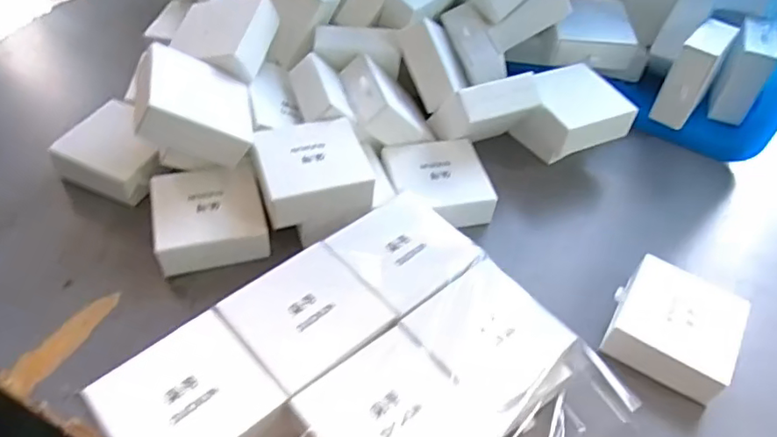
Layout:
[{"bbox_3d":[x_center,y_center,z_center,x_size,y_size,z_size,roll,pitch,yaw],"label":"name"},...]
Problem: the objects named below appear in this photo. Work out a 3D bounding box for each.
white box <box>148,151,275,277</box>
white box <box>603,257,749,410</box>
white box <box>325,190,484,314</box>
[{"bbox_3d":[-0.161,0.001,0.527,0.098,0.044,0.102,-11,51,-15],"label":"white box"},{"bbox_3d":[0.239,0.087,0.482,0.093,0.037,0.097,27,51,17],"label":"white box"},{"bbox_3d":[0.013,0.031,0.469,0.099,0.039,0.093,-33,59,-30],"label":"white box"}]

